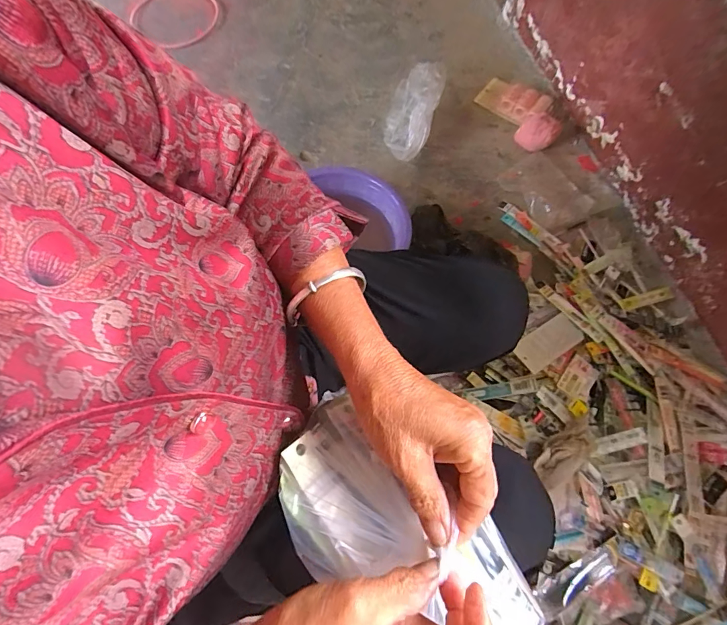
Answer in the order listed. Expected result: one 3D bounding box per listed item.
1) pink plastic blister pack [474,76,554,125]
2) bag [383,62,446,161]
[{"bbox_3d":[0.392,-0.556,1.042,0.167,0.017,0.116,32,72,13],"label":"pink plastic blister pack"},{"bbox_3d":[0.121,-0.501,0.984,0.117,0.106,0.240,14,69,6],"label":"bag"}]

